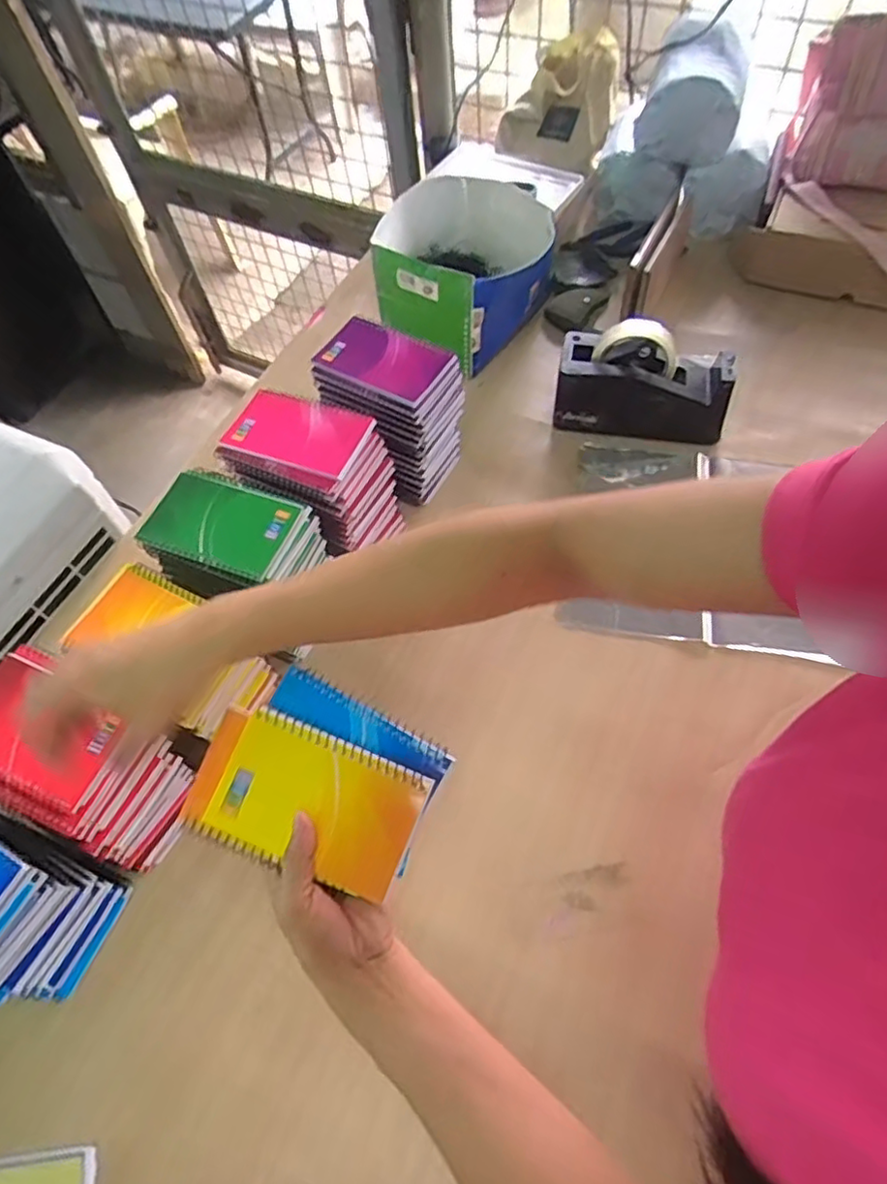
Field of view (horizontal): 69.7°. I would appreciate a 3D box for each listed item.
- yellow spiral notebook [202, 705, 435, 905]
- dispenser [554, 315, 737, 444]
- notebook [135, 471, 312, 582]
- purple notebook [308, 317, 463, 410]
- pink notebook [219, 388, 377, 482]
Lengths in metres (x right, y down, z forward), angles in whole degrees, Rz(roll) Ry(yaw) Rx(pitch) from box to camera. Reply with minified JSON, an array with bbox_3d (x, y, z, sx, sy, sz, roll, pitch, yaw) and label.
[{"bbox_3d":[-0.082,0.137,0.419,0.128,0.005,0.082,22,81,7],"label":"yellow spiral notebook"},{"bbox_3d":[0.239,-0.250,0.748,0.198,0.114,0.078,9,61,9],"label":"dispenser"},{"bbox_3d":[-0.200,-0.061,0.567,0.133,0.012,0.082,18,63,14],"label":"notebook"},{"bbox_3d":[-0.061,-0.240,0.652,0.130,0.011,0.080,28,66,18],"label":"purple notebook"},{"bbox_3d":[-0.139,-0.157,0.615,0.134,0.010,0.081,20,64,15],"label":"pink notebook"}]

